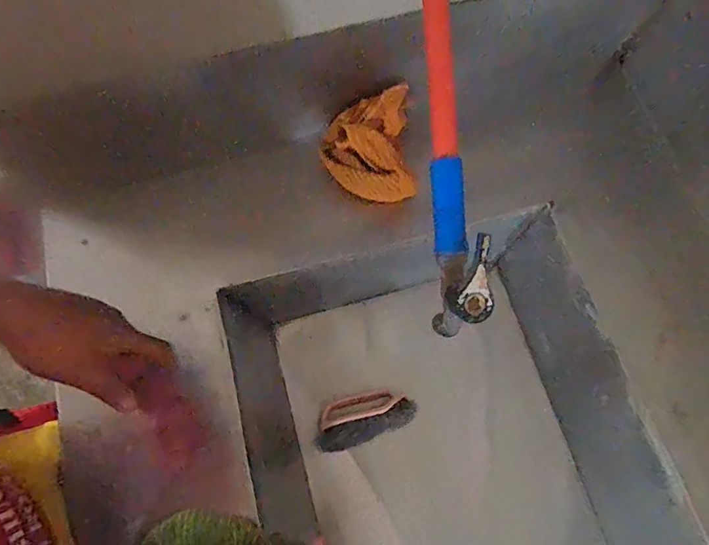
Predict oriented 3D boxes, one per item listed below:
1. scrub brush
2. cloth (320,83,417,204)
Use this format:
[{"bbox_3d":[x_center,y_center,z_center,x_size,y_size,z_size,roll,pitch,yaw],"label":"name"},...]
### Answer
[{"bbox_3d":[0.012,0.220,0.650,0.161,0.050,0.069,-22,73,6],"label":"scrub brush"},{"bbox_3d":[0.017,-0.165,0.580,0.115,0.037,0.141,-5,99,10],"label":"cloth"}]

